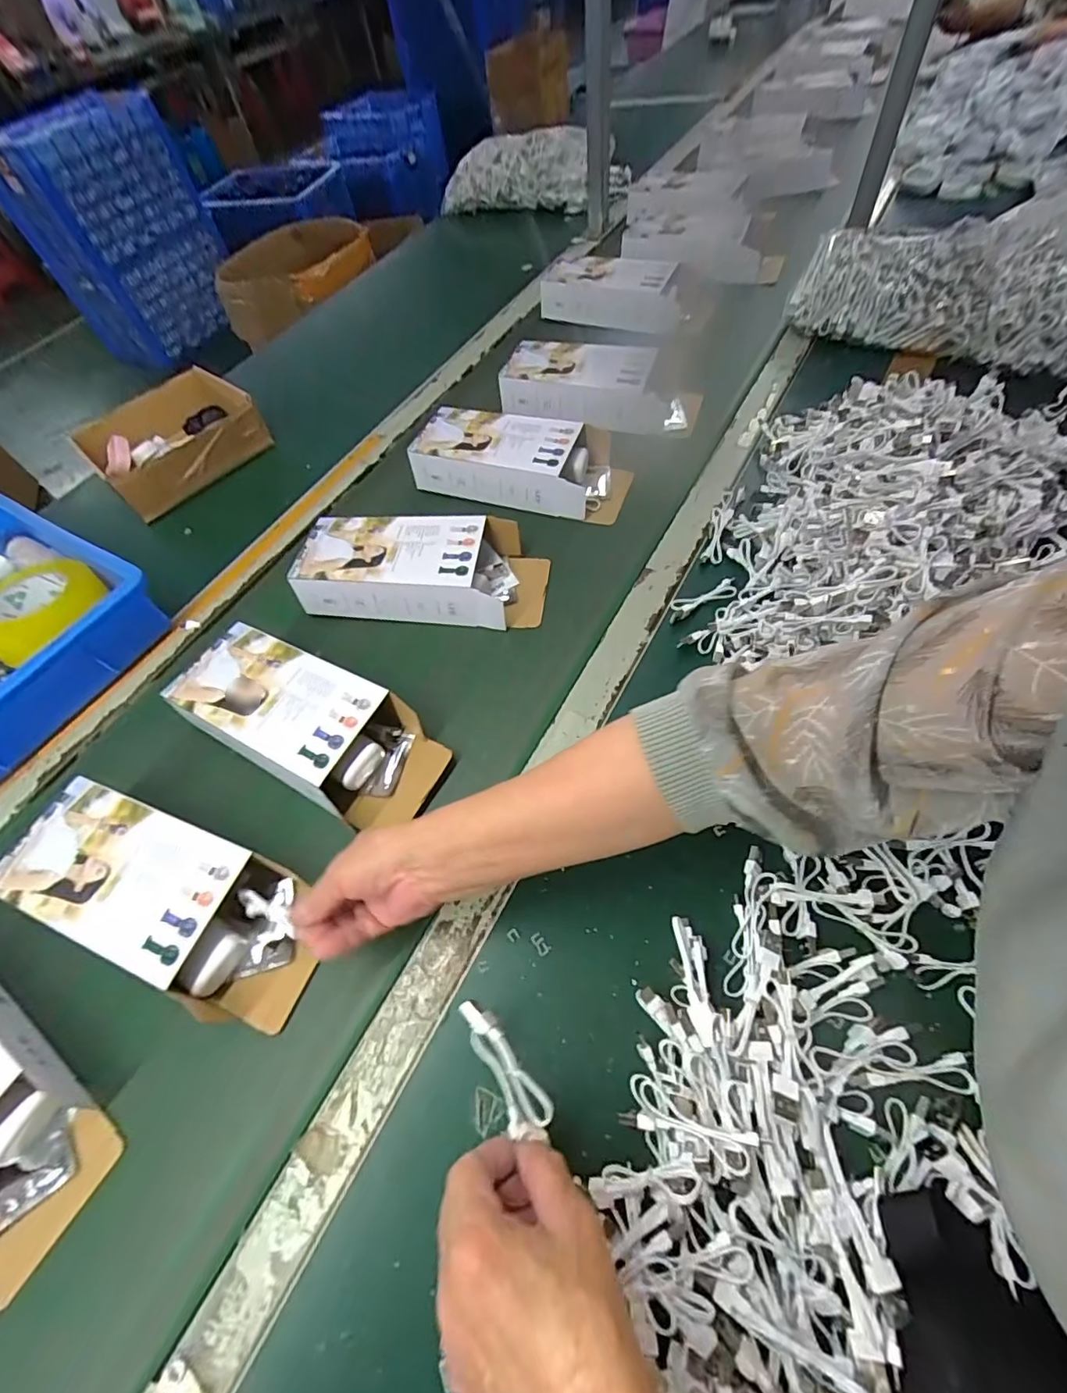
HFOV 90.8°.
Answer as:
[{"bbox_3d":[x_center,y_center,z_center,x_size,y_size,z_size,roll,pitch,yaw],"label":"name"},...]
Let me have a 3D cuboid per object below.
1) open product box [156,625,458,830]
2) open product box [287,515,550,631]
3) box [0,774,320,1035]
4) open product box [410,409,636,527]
[{"bbox_3d":[-0.202,0.024,0.474,0.251,0.051,0.103,24,66,16],"label":"open product box"},{"bbox_3d":[-0.116,-0.136,0.559,0.253,0.055,0.105,4,62,7],"label":"open product box"},{"bbox_3d":[-0.283,0.153,0.409,0.252,0.050,0.101,20,65,14],"label":"box"},{"bbox_3d":[-0.015,-0.283,0.630,0.251,0.055,0.105,12,63,10],"label":"open product box"}]

